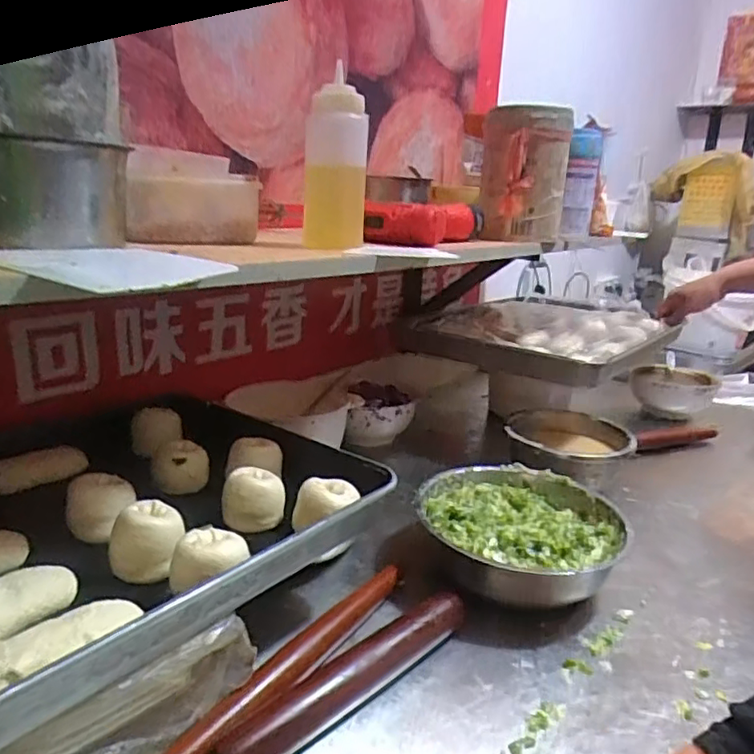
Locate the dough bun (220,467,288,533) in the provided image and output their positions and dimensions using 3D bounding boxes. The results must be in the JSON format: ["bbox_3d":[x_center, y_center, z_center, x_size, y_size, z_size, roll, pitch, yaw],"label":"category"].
[{"bbox_3d":[-0.117,0.117,0.579,0.053,0.049,0.053,3,17,3],"label":"dough bun"}]

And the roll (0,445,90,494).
[{"bbox_3d":[-0.363,0.096,0.642,0.026,0.030,0.102,14,20,35],"label":"roll"}]

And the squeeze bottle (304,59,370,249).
[{"bbox_3d":[-0.044,-0.231,0.663,0.071,0.178,0.083,1,17,-3],"label":"squeeze bottle"}]

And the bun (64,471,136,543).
[{"bbox_3d":[-0.250,0.118,0.541,0.056,0.044,0.056,-5,18,-23],"label":"bun"}]

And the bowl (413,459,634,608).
[{"bbox_3d":[0.162,0.183,0.702,0.225,0.067,0.230,2,17,-1],"label":"bowl"}]

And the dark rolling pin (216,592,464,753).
[{"bbox_3d":[-0.014,0.251,0.513,0.041,0.033,0.249,18,22,42],"label":"dark rolling pin"}]

